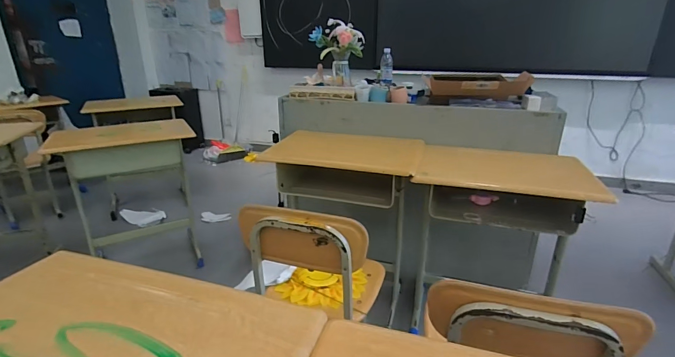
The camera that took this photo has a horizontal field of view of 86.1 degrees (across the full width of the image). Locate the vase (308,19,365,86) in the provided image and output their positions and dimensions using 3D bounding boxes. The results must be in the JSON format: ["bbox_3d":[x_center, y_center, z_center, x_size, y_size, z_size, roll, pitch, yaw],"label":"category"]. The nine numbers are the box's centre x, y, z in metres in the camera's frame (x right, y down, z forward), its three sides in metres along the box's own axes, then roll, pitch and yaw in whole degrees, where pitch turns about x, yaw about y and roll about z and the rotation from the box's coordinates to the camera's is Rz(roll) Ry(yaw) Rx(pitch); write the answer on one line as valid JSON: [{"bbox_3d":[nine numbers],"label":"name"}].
[{"bbox_3d":[0.001,-0.577,1.672,0.239,0.278,0.129,-3,21,-9],"label":"vase"}]

